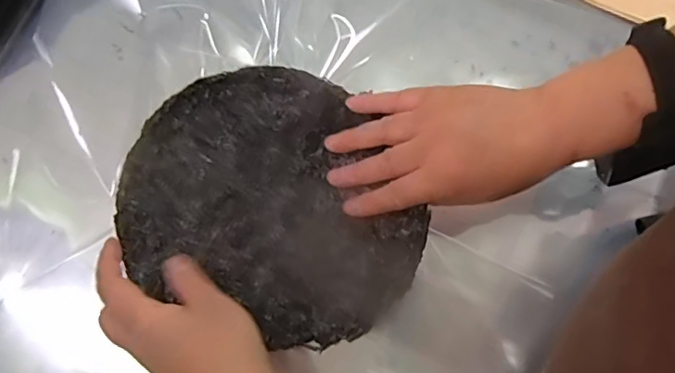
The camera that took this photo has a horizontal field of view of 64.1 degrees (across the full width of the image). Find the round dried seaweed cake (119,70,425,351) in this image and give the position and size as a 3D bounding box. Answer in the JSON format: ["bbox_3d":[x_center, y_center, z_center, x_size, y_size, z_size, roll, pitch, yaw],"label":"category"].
[{"bbox_3d":[-0.044,0.006,0.374,0.206,0.023,0.173,23,77,6],"label":"round dried seaweed cake"}]

